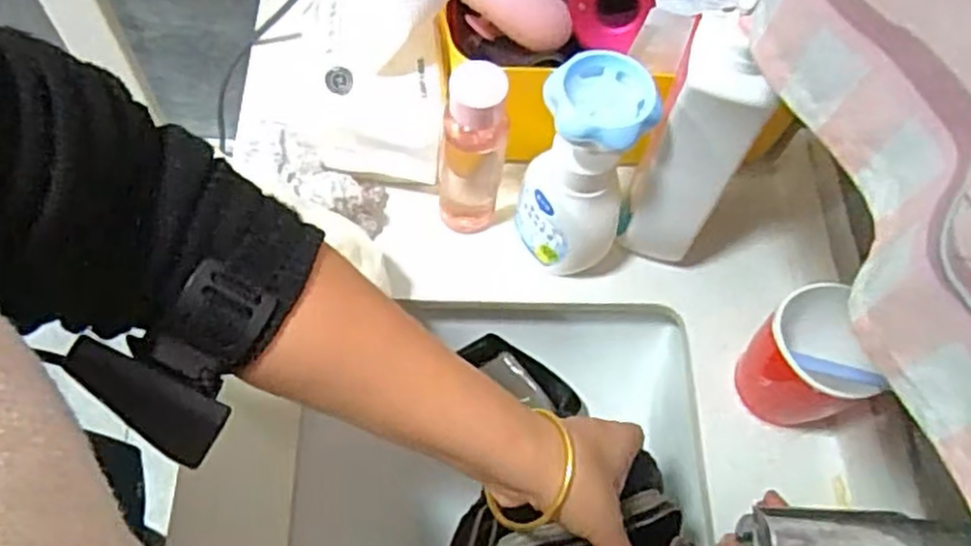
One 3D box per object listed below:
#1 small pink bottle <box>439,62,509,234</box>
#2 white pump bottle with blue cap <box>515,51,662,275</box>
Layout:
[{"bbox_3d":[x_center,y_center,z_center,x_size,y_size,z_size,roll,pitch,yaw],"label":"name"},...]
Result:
[{"bbox_3d":[-0.010,-0.089,0.546,0.045,0.157,0.046,6,63,-1],"label":"small pink bottle"},{"bbox_3d":[0.065,-0.069,0.528,0.070,0.172,0.064,2,63,-3],"label":"white pump bottle with blue cap"}]

